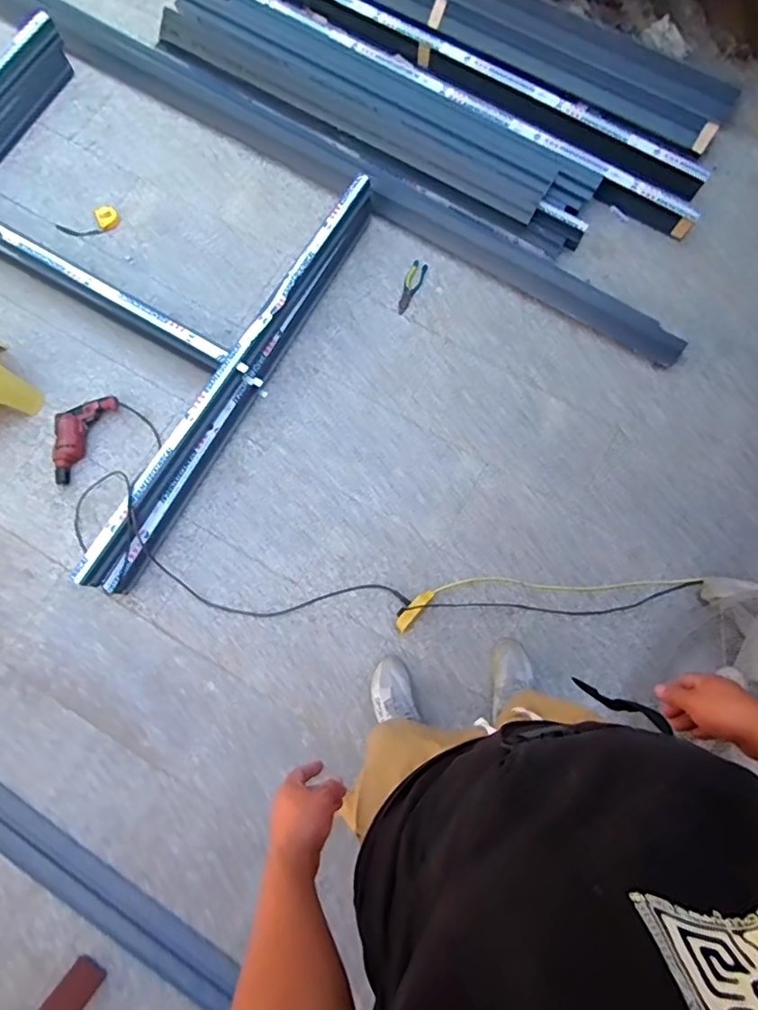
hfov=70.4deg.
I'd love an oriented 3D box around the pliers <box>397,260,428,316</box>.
[{"bbox_3d":[0.103,-0.702,1.736,0.053,0.010,0.195,21,77,4],"label":"pliers"}]

